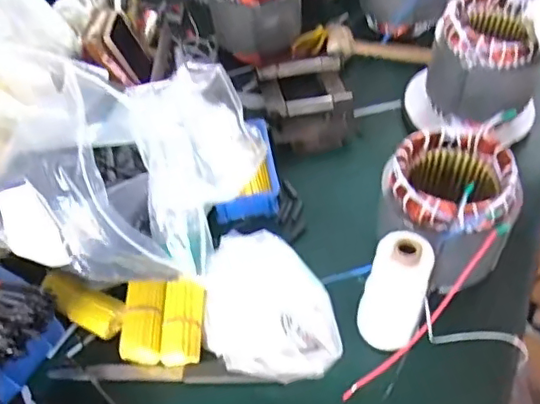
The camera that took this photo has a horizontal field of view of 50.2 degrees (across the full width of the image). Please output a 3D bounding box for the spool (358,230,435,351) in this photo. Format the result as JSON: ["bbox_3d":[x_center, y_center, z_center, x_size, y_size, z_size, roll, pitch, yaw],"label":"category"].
[{"bbox_3d":[0.136,0.101,0.627,0.064,0.148,0.062,-1,53,2],"label":"spool"}]

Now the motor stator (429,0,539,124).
[{"bbox_3d":[0.313,-0.216,0.850,0.135,0.139,0.152,11,55,11],"label":"motor stator"}]

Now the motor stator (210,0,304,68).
[{"bbox_3d":[-0.025,-0.352,1.019,0.158,0.161,0.130,-11,54,-5],"label":"motor stator"}]

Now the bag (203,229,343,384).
[{"bbox_3d":[-0.005,0.129,0.684,0.146,0.075,0.175,-14,54,-7],"label":"bag"}]

